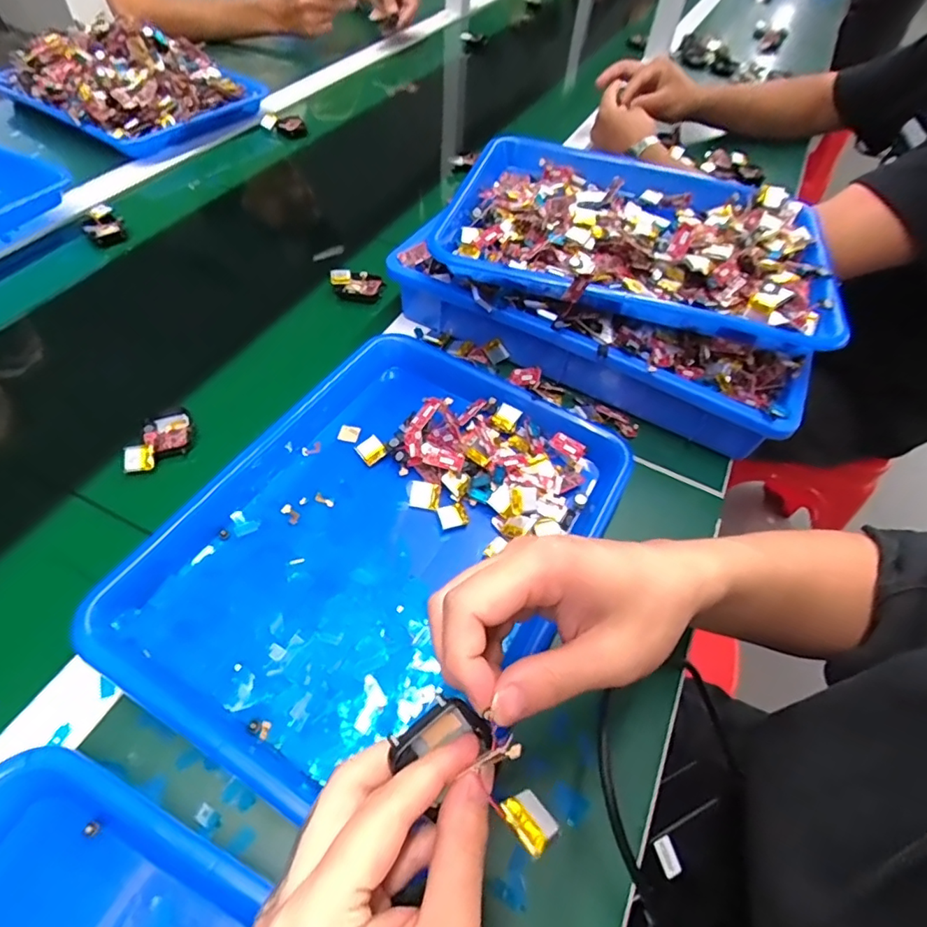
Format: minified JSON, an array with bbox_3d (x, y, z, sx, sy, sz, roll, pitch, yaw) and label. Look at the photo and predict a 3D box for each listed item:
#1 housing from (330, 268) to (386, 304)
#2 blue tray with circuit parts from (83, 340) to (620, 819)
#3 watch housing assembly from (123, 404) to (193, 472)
[{"bbox_3d":[-0.111,-0.188,0.569,0.054,0.024,0.030,8,53,-1],"label":"housing"},{"bbox_3d":[-0.058,0.040,0.377,0.254,0.034,0.327,28,56,13],"label":"blue tray with circuit parts"},{"bbox_3d":[-0.242,-0.022,0.425,0.054,0.016,0.049,-22,59,-21],"label":"watch housing assembly"}]

